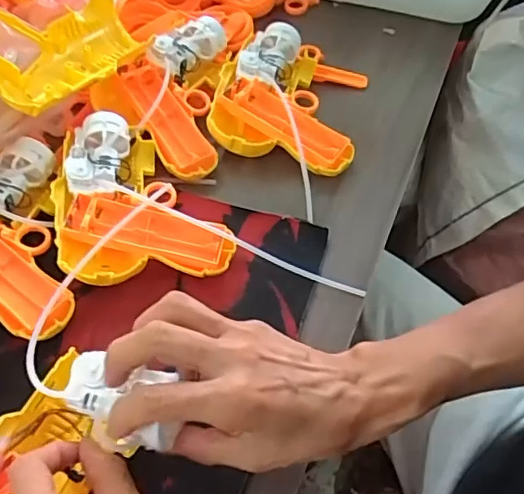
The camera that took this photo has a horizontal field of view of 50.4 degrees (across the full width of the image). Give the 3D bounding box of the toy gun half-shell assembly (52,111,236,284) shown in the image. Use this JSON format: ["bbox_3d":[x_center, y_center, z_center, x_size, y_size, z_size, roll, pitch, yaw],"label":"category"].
[{"bbox_3d":[-0.092,-0.042,0.412,0.119,0.035,0.132,-9,57,-7],"label":"toy gun half-shell assembly"}]

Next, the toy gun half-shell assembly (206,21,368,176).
[{"bbox_3d":[0.026,-0.139,0.490,0.125,0.038,0.158,11,57,6],"label":"toy gun half-shell assembly"}]

